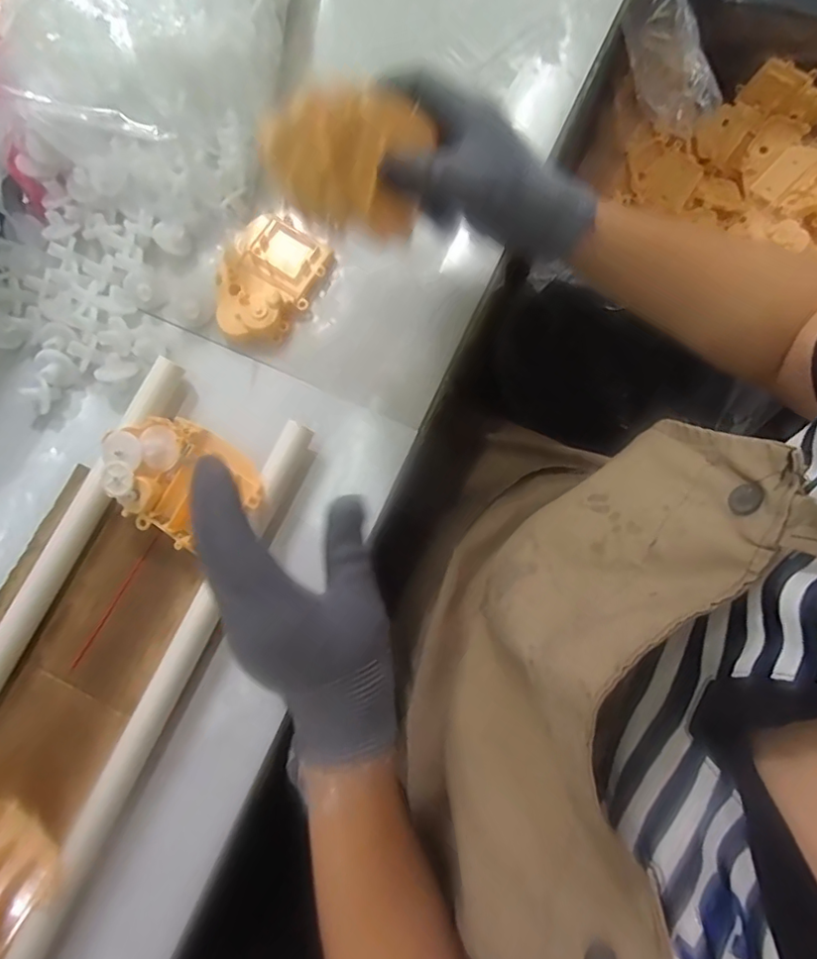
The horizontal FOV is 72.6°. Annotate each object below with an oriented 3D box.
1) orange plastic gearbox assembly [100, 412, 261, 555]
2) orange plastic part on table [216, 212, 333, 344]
[{"bbox_3d":[-0.148,-0.002,0.355,0.095,0.021,0.074,43,82,8],"label":"orange plastic gearbox assembly"},{"bbox_3d":[-0.106,-0.148,0.407,0.068,0.023,0.090,36,81,7],"label":"orange plastic part on table"}]

